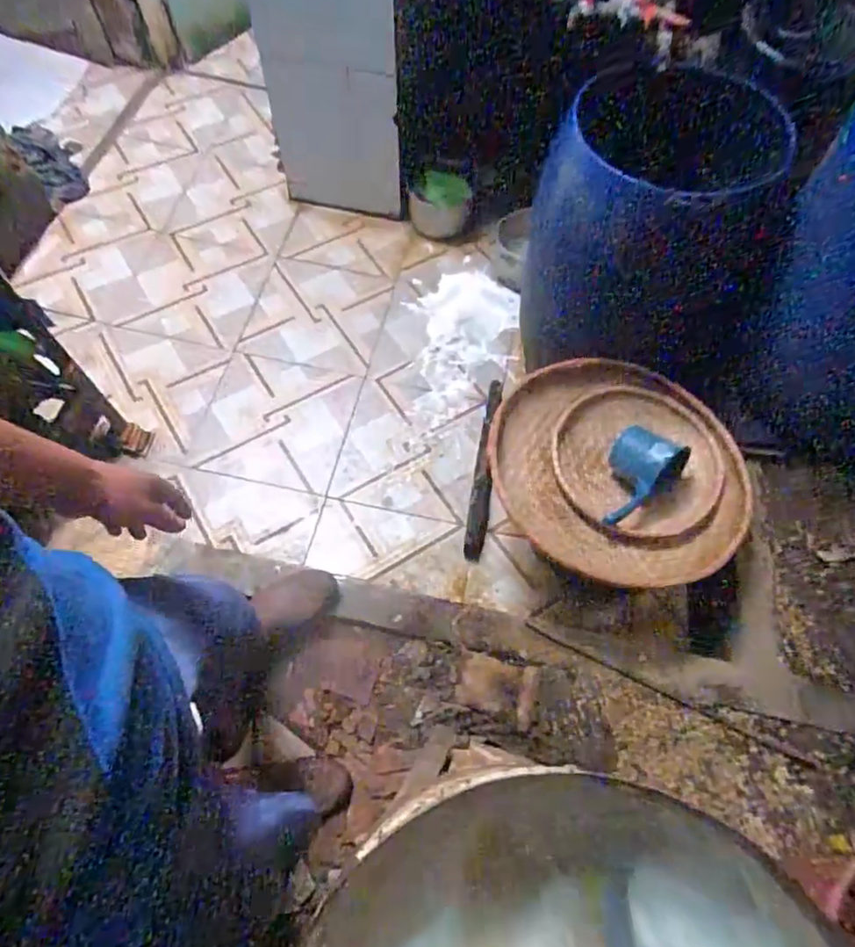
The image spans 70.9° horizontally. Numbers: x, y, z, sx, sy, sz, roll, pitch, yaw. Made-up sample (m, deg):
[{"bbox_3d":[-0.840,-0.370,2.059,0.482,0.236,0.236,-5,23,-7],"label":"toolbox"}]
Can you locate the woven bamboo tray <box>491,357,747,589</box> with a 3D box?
[{"bbox_3d":[0.396,-0.005,1.307,0.502,0.135,0.557,-36,70,-17],"label":"woven bamboo tray"}]

